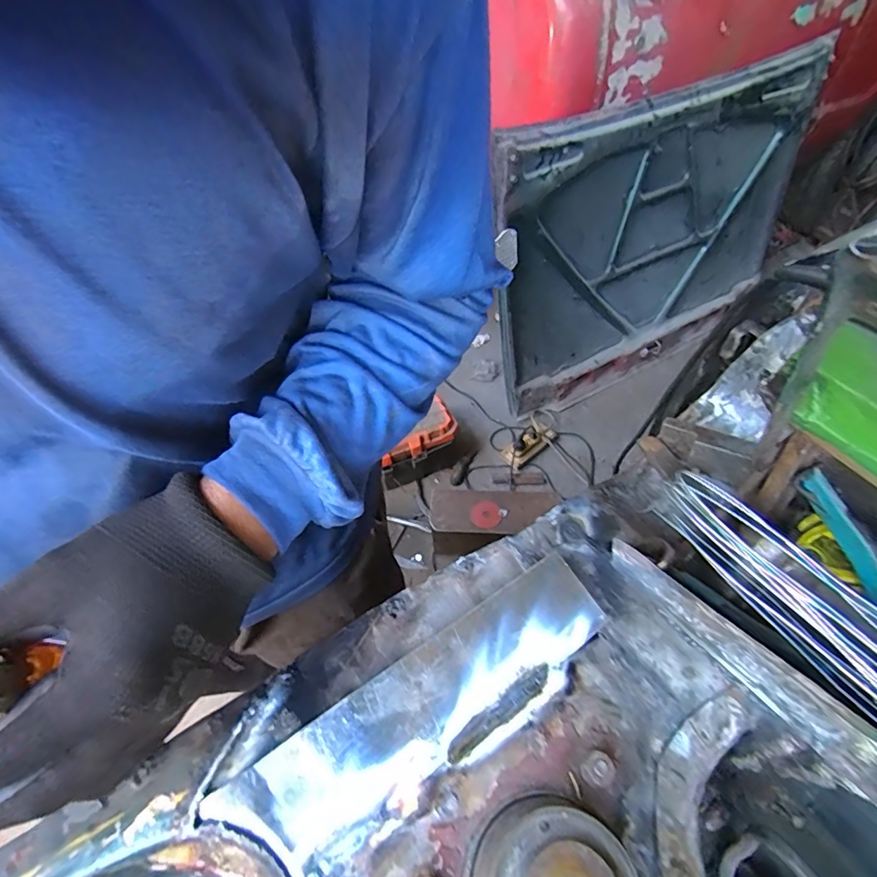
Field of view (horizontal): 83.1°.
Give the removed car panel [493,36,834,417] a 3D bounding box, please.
[{"bbox_3d":[0.694,-0.636,1.576,1.174,0.870,0.111,-22,45,-7],"label":"removed car panel"}]

